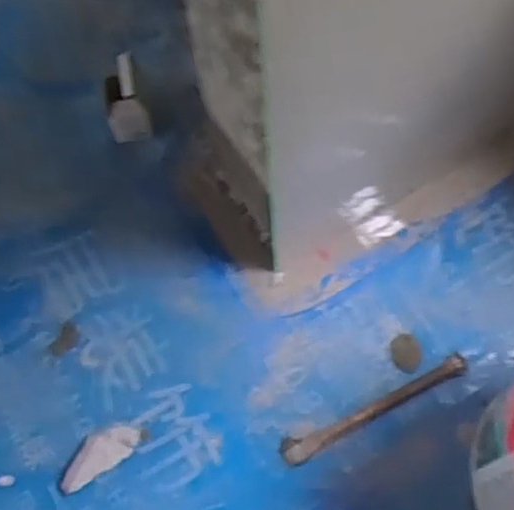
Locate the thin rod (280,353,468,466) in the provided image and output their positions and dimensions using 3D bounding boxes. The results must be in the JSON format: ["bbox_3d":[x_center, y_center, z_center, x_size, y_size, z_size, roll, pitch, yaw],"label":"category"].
[{"bbox_3d":[0.143,0.184,0.832,0.247,0.015,0.031,-24,67,-8],"label":"thin rod"}]

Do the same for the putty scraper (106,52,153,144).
[{"bbox_3d":[-0.181,-0.213,0.958,0.057,0.119,0.033,-3,34,2],"label":"putty scraper"}]

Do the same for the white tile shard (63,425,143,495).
[{"bbox_3d":[-0.190,0.237,0.825,0.106,0.023,0.047,-36,69,-12],"label":"white tile shard"}]

